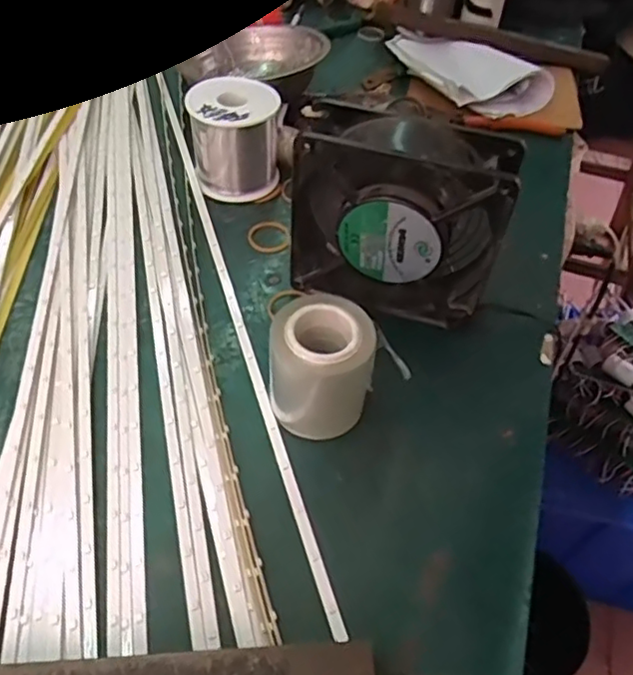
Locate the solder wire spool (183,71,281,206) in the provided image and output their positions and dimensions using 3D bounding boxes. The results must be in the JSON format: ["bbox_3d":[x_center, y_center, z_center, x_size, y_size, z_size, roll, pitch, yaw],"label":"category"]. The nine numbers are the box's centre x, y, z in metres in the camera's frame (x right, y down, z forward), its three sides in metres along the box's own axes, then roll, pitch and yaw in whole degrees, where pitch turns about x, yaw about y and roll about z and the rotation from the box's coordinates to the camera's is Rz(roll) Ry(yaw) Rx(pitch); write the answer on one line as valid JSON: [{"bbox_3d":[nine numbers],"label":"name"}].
[{"bbox_3d":[-0.060,-0.148,0.461,0.061,0.065,0.059,3,52,-3],"label":"solder wire spool"}]

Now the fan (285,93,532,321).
[{"bbox_3d":[0.046,-0.072,0.373,0.124,0.122,0.046,16,52,8],"label":"fan"}]

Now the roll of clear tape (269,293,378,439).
[{"bbox_3d":[0.002,0.018,0.333,0.052,0.067,0.046,15,52,7],"label":"roll of clear tape"}]

